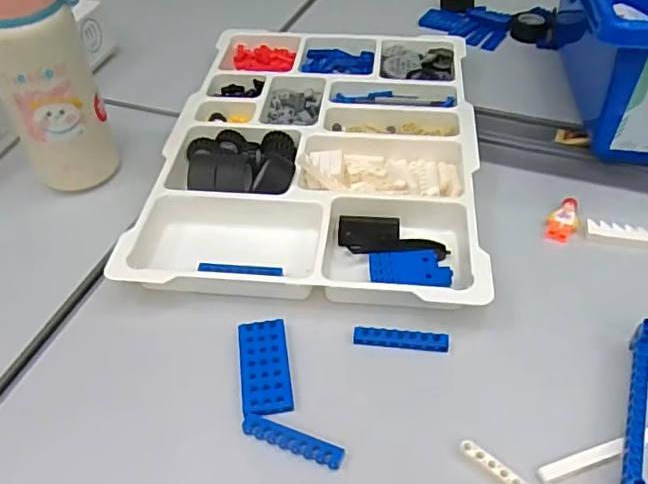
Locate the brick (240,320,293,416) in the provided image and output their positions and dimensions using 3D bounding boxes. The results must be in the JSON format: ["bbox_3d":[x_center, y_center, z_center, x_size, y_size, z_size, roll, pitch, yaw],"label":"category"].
[{"bbox_3d":[-0.038,0.079,0.389,0.030,0.004,0.069,-7,45,-5],"label":"brick"}]

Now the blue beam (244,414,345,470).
[{"bbox_3d":[-0.019,0.117,0.356,0.063,0.007,0.012,16,47,18],"label":"blue beam"}]

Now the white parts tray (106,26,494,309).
[{"bbox_3d":[0.000,-0.095,0.532,0.258,0.031,0.359,4,45,6],"label":"white parts tray"}]

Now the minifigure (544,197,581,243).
[{"bbox_3d":[0.191,-0.018,0.477,0.023,0.014,0.038,13,46,15],"label":"minifigure"}]

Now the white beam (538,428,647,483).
[{"bbox_3d":[0.178,0.117,0.350,0.117,0.009,0.009,-15,46,-12],"label":"white beam"}]

